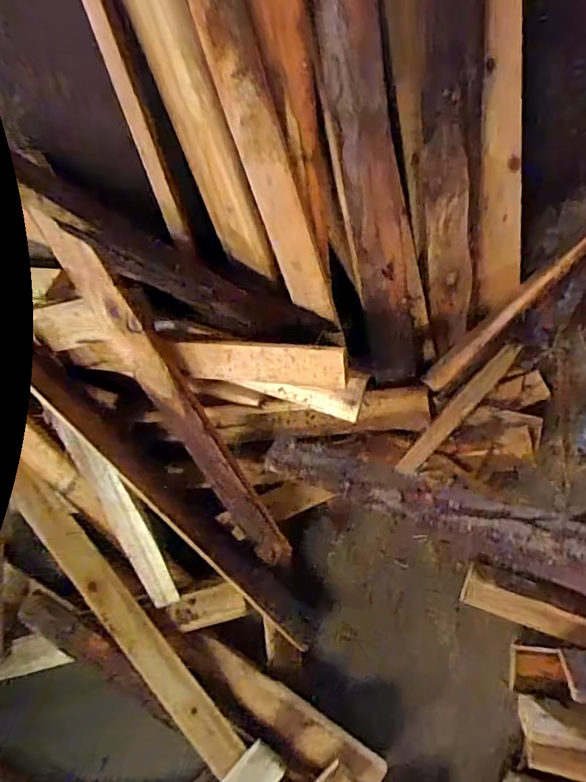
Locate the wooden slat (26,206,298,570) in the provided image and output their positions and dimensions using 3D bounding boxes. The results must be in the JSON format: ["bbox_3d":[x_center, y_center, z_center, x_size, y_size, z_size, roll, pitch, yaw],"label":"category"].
[{"bbox_3d":[-0.131,0.009,0.575,0.046,0.043,0.444,-32,105,-5],"label":"wooden slat"}]

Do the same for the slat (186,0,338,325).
[{"bbox_3d":[-0.027,-0.222,0.474,0.044,0.379,0.024,-25,41,-4],"label":"slat"}]

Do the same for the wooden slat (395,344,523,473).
[{"bbox_3d":[0.210,0.023,0.670,0.025,0.019,0.214,44,83,8],"label":"wooden slat"}]

